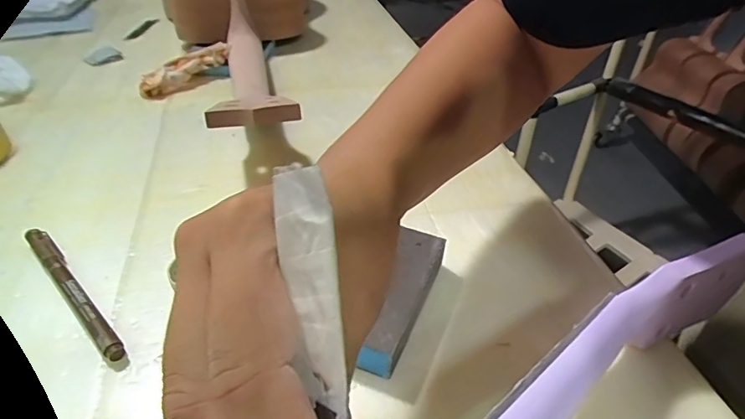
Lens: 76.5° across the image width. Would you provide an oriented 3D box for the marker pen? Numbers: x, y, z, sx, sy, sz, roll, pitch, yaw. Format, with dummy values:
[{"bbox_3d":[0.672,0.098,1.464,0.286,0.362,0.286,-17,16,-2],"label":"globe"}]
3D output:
[{"bbox_3d":[-0.189,0.048,0.296,0.135,0.009,0.012,31,47,33],"label":"marker pen"}]

